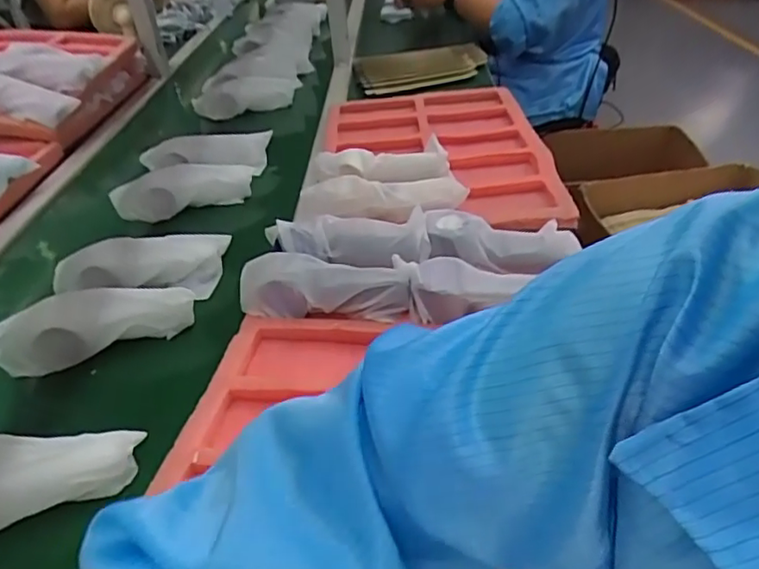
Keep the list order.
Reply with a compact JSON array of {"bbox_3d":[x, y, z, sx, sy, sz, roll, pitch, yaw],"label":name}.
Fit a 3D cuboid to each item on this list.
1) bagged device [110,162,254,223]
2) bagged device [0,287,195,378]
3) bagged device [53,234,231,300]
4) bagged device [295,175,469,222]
[{"bbox_3d":[-0.285,-0.141,0.865,0.194,0.070,0.040,-13,36,-10],"label":"bagged device"},{"bbox_3d":[-0.294,0.041,0.617,0.191,0.061,0.046,-13,36,-11],"label":"bagged device"},{"bbox_3d":[-0.278,-0.023,0.703,0.195,0.073,0.047,-5,33,-21],"label":"bagged device"},{"bbox_3d":[0.003,-0.112,0.766,0.214,0.044,0.071,-5,35,1],"label":"bagged device"}]

